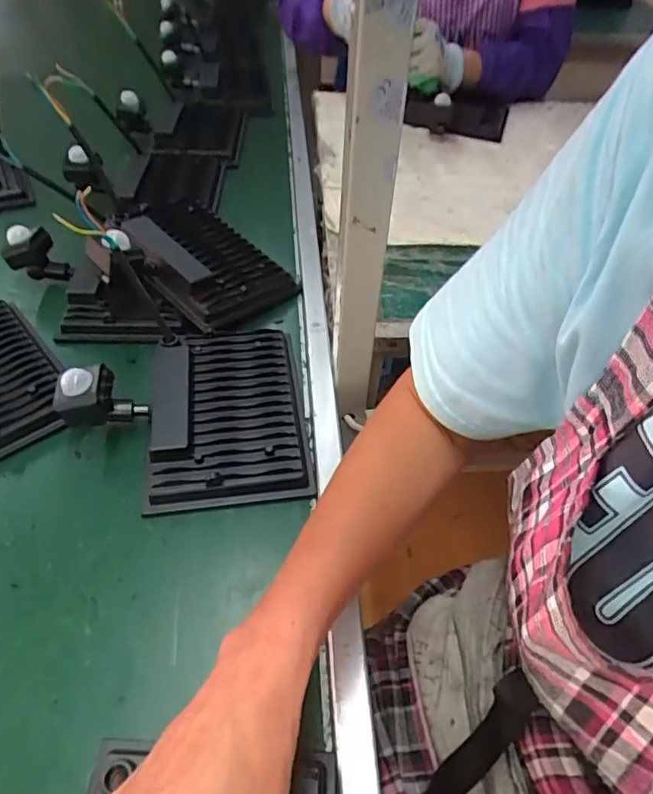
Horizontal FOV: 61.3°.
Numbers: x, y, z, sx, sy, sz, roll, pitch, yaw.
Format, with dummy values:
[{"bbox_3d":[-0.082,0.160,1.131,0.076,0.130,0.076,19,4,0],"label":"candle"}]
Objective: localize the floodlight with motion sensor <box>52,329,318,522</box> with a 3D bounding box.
[{"bbox_3d":[-0.113,0.003,0.453,0.188,0.054,0.180,-5,48,-8],"label":"floodlight with motion sensor"}]

